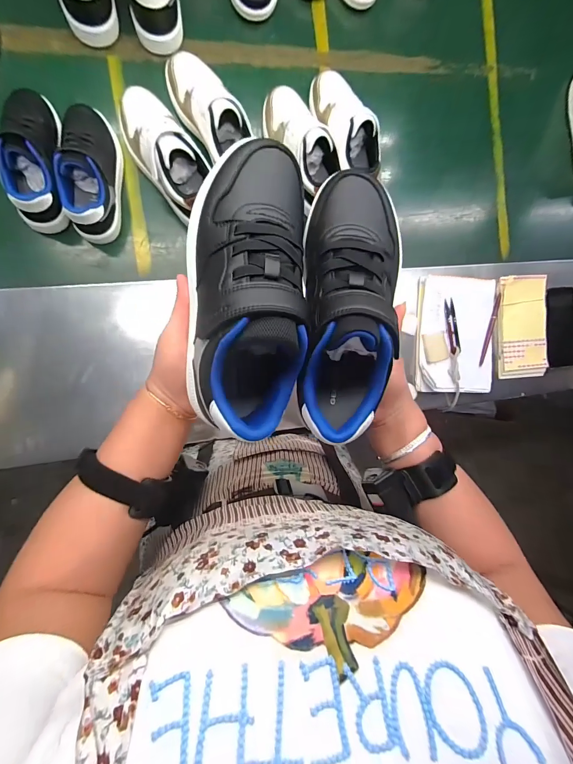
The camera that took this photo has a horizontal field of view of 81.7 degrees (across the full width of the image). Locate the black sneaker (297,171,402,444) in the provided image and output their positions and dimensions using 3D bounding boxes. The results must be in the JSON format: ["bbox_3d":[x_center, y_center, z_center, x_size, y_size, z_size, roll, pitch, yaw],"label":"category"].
[{"bbox_3d":[0.051,-0.060,0.260,0.072,0.076,0.204,4,90,-9],"label":"black sneaker"}]

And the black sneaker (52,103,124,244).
[{"bbox_3d":[-0.294,-0.315,0.490,0.075,0.081,0.181,-3,92,-9],"label":"black sneaker"}]

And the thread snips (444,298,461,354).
[{"bbox_3d":[0.310,-0.104,0.616,0.023,0.009,0.100,-7,92,-9],"label":"thread snips"}]

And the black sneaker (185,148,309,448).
[{"bbox_3d":[-0.028,-0.069,0.243,0.079,0.073,0.210,1,97,-9],"label":"black sneaker"}]

